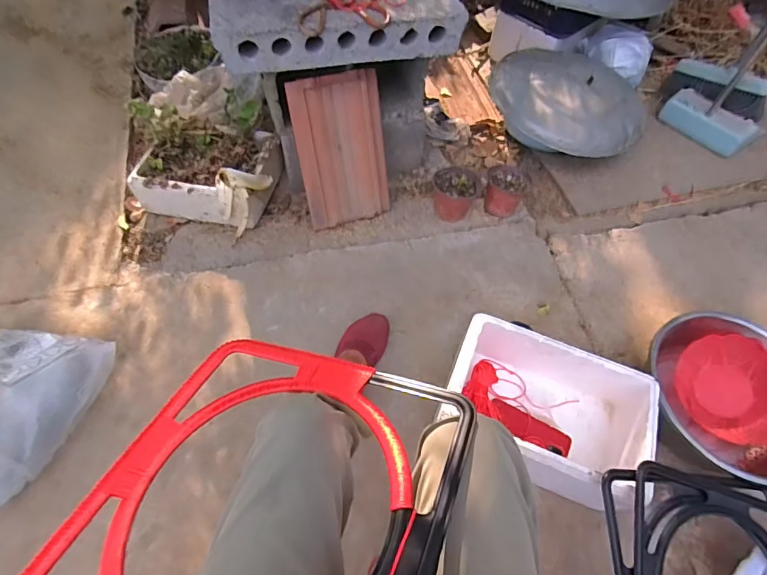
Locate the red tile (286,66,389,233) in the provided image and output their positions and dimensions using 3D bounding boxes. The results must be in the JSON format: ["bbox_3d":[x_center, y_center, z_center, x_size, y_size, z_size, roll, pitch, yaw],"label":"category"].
[{"bbox_3d":[-0.094,-0.313,1.025,0.199,0.329,0.016,-15,32,-14],"label":"red tile"}]

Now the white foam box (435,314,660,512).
[{"bbox_3d":[0.281,0.229,0.791,0.338,0.151,0.238,21,59,9],"label":"white foam box"}]

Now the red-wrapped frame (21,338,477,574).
[{"bbox_3d":[-0.111,0.194,0.393,0.330,0.015,0.329,8,44,20],"label":"red-wrapped frame"}]

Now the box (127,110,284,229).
[{"bbox_3d":[-0.434,-0.293,1.081,0.326,0.128,0.242,13,58,4],"label":"box"}]

